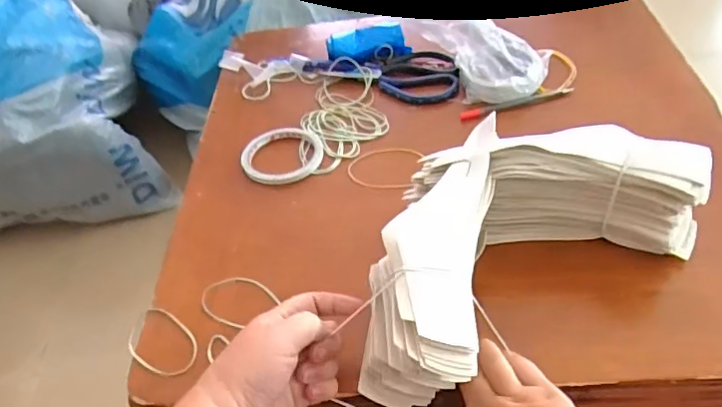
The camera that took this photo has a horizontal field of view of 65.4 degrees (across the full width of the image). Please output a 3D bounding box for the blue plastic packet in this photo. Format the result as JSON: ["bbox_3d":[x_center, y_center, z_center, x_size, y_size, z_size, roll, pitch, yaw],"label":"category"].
[{"bbox_3d":[0.009,-0.222,0.779,0.111,0.031,0.047,-5,46,2],"label":"blue plastic packet"}]

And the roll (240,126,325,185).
[{"bbox_3d":[-0.092,-0.060,0.664,0.092,0.008,0.101,-3,46,4],"label":"roll"}]

